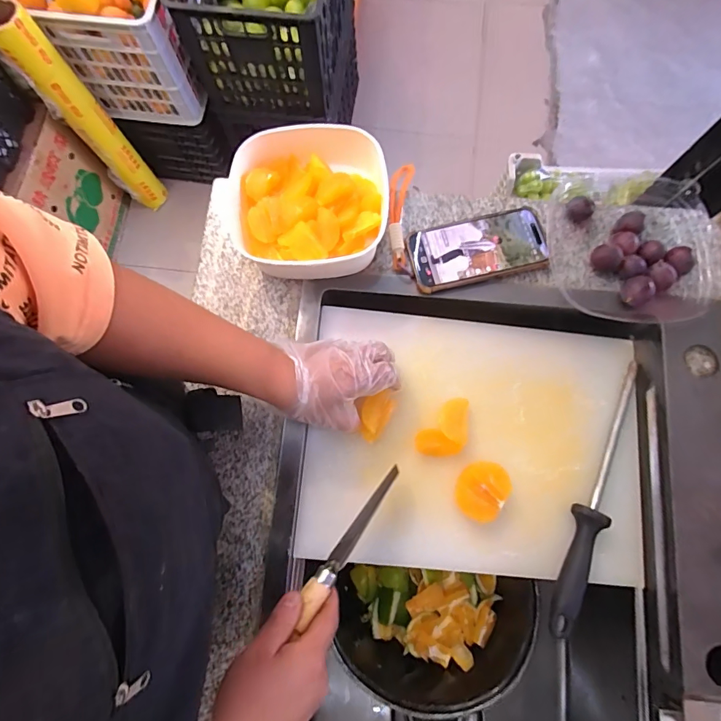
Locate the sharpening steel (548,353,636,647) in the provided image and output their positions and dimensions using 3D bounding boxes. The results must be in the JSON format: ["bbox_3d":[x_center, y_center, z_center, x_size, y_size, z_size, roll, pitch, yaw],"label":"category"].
[{"bbox_3d":[0.249,0.136,0.446,0.030,0.026,0.289,23,80,6],"label":"sharpening steel"}]

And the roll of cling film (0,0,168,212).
[{"bbox_3d":[-0.766,-0.666,1.232,0.110,0.681,0.103,-36,79,-6],"label":"roll of cling film"}]

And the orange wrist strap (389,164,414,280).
[{"bbox_3d":[0.048,-0.170,0.506,0.028,0.024,0.152,3,78,2],"label":"orange wrist strap"}]

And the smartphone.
[{"bbox_3d":[0.132,-0.126,0.483,0.148,0.016,0.077,-11,78,-1],"label":"smartphone"}]

